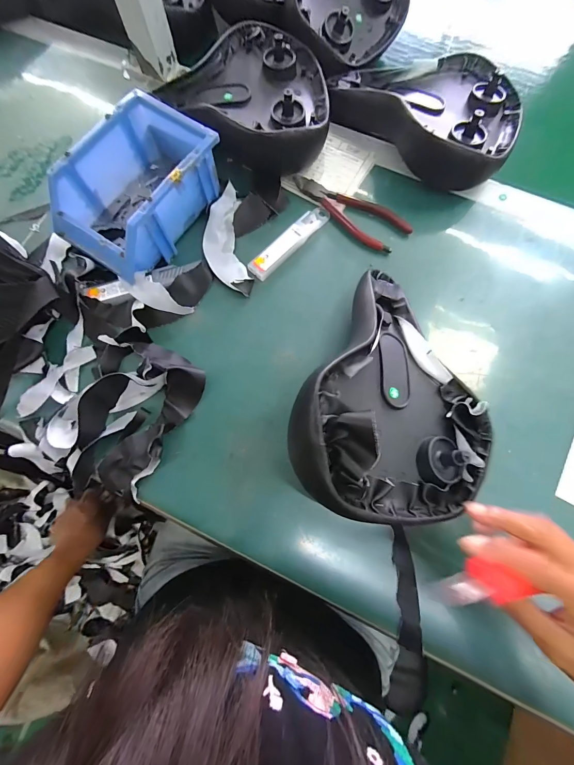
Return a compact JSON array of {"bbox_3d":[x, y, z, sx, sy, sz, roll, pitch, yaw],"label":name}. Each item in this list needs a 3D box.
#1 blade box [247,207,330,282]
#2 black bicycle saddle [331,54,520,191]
[{"bbox_3d":[0.005,-0.173,0.390,0.026,0.008,0.126,40,80,9],"label":"blade box"},{"bbox_3d":[0.173,-0.350,0.412,0.233,0.064,0.169,29,78,7],"label":"black bicycle saddle"}]

